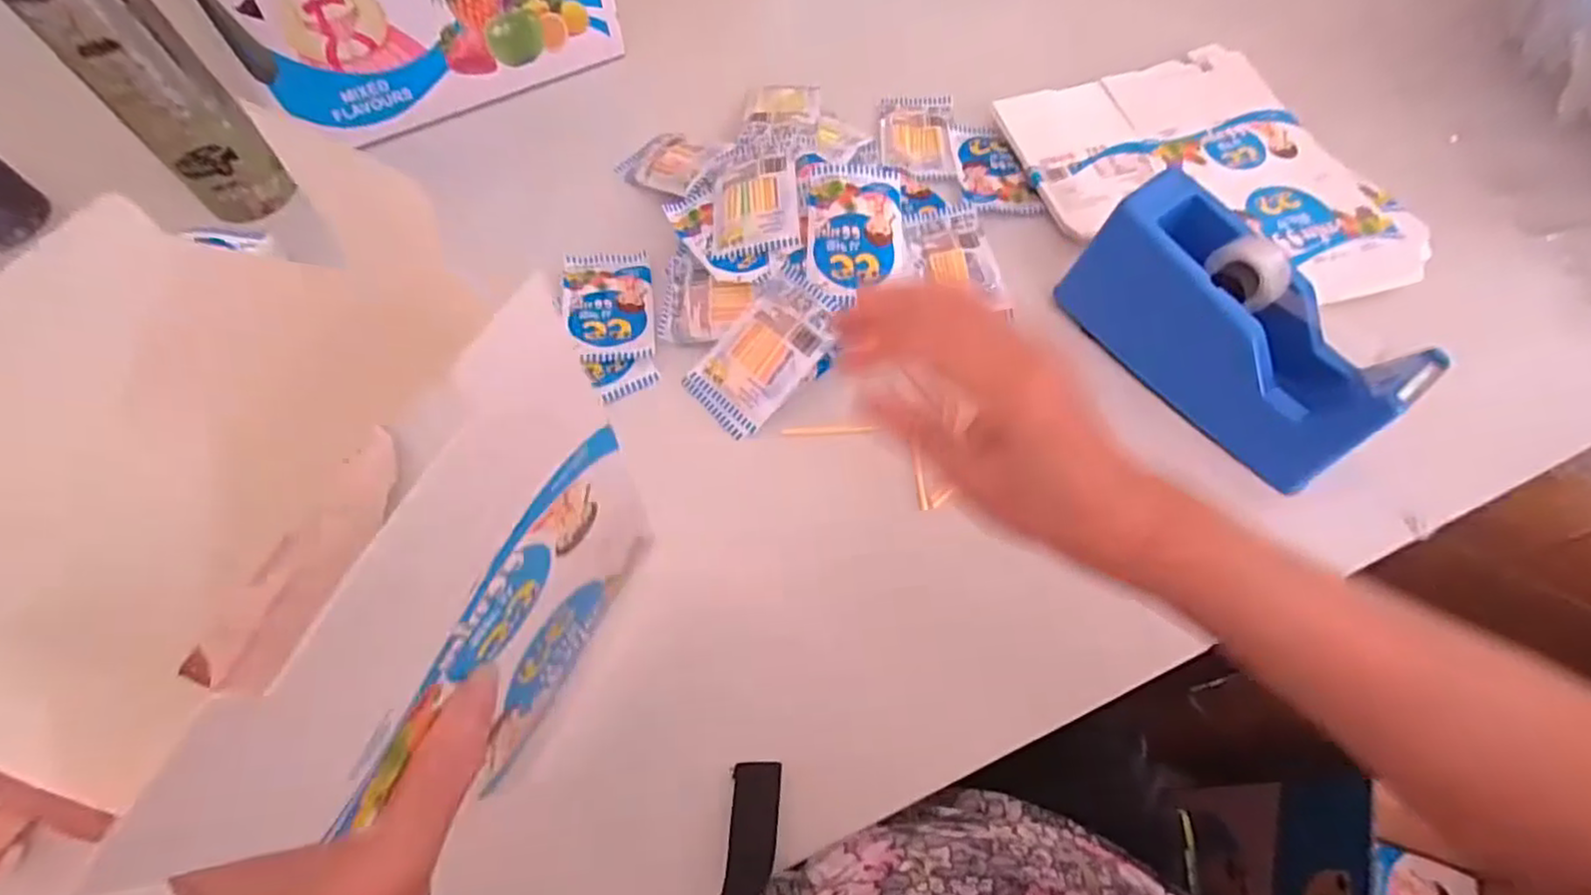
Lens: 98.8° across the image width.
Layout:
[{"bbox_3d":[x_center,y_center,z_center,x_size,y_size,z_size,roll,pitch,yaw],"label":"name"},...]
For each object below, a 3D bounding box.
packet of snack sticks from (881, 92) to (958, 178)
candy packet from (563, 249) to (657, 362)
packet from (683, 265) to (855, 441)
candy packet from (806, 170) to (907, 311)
[{"bbox_3d":[0.104,-0.269,0.585,0.062,0.004,0.103,3,60,3],"label":"packet of snack sticks"},{"bbox_3d":[-0.136,-0.107,0.499,0.062,0.008,0.104,-11,60,-5],"label":"candy packet"},{"bbox_3d":[-0.020,-0.066,0.461,0.066,0.006,0.112,42,93,19],"label":"packet"},{"bbox_3d":[0.043,-0.149,0.471,0.066,0.009,0.097,-3,79,-3],"label":"candy packet"}]

